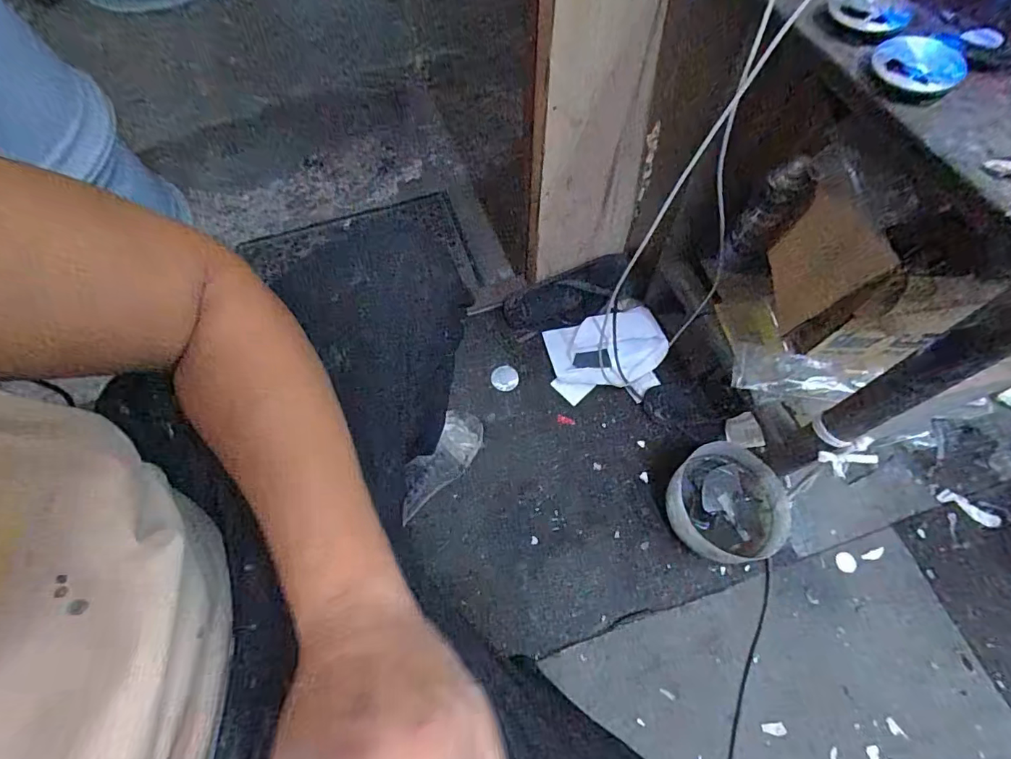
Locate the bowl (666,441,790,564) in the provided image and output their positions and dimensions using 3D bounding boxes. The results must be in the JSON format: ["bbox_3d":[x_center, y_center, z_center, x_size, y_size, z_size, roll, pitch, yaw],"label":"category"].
[{"bbox_3d":[0.328,0.187,0.734,0.168,0.086,0.161,0,63,1],"label":"bowl"}]

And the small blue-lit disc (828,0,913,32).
[{"bbox_3d":[0.282,-0.289,0.382,0.045,0.014,0.057,-33,67,-15],"label":"small blue-lit disc"}]

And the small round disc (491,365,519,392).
[{"bbox_3d":[-0.002,-0.001,0.881,0.048,0.009,0.046,0,63,1],"label":"small round disc"}]

